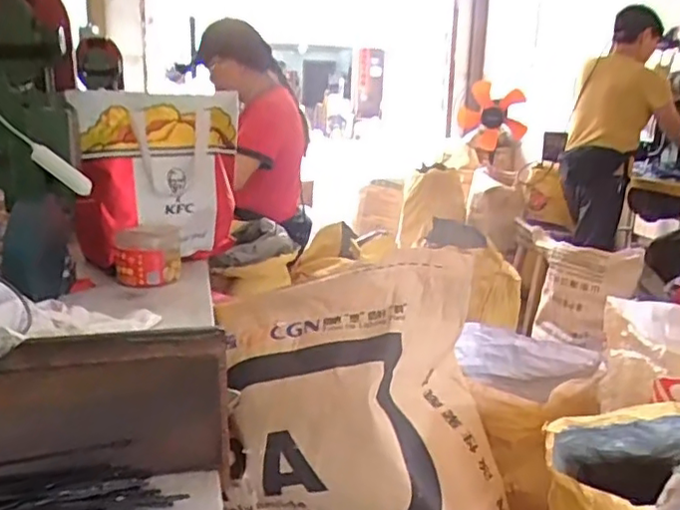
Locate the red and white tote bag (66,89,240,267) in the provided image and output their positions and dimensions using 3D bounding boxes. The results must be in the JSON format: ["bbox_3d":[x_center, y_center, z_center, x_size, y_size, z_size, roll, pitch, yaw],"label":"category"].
[{"bbox_3d":[-0.295,-0.127,1.024,0.249,0.265,0.103,-1,14,-12],"label":"red and white tote bag"}]

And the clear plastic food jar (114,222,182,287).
[{"bbox_3d":[-0.289,-0.002,0.950,0.094,0.085,0.085,-1,14,-12],"label":"clear plastic food jar"}]

